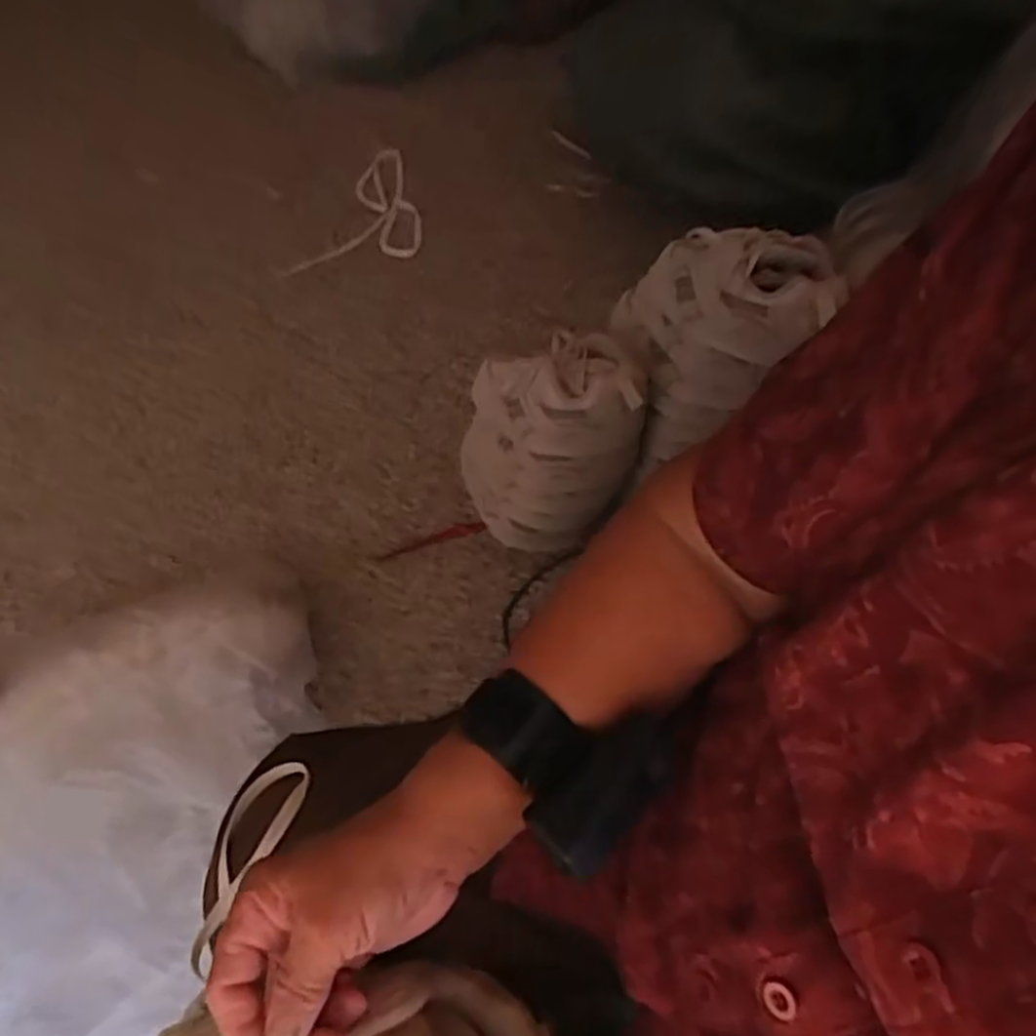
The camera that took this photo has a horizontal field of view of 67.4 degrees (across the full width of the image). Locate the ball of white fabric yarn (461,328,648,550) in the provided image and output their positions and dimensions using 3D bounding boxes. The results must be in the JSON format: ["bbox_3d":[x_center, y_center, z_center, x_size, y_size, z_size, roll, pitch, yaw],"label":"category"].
[{"bbox_3d":[0.027,-0.079,0.883,0.193,0.276,0.164,-4,61,0],"label":"ball of white fabric yarn"}]

